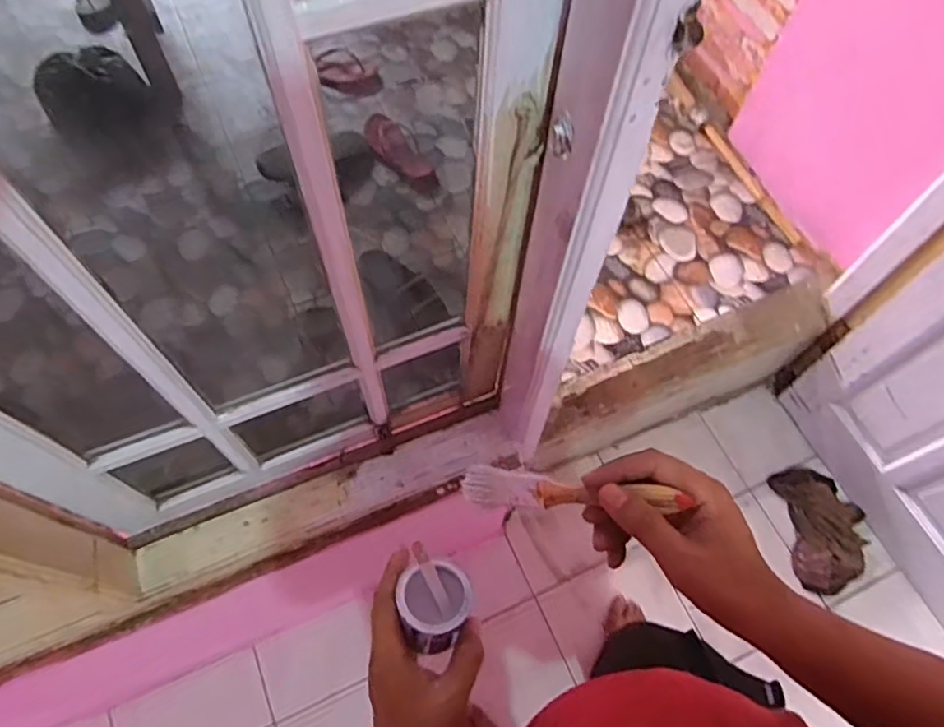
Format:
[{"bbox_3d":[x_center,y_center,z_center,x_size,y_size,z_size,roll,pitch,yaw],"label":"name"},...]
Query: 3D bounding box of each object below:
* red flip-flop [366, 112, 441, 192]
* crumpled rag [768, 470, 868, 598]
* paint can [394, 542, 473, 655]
[{"bbox_3d":[-0.178,-0.519,1.534,0.106,0.042,0.269,-29,68,-15],"label":"red flip-flop"},{"bbox_3d":[0.855,0.392,1.487,0.202,0.054,0.299,-3,63,-4],"label":"crumpled rag"},{"bbox_3d":[-0.032,0.194,0.493,0.057,0.085,0.064,26,65,10],"label":"paint can"}]

